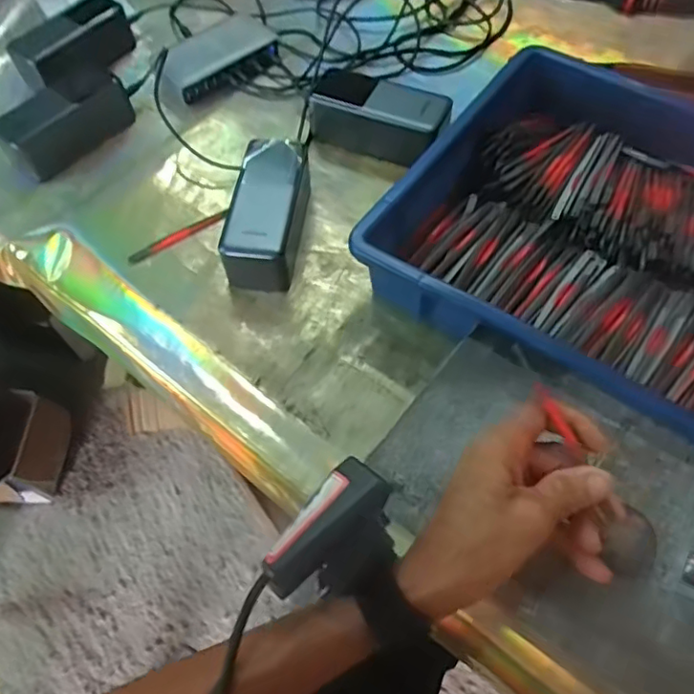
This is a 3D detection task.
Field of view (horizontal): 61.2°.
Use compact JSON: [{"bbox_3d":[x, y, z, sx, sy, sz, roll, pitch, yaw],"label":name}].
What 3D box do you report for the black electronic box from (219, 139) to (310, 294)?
[{"bbox_3d":[-0.066,-0.113,0.508,0.054,0.053,0.127,7,64,7],"label":"black electronic box"}]

